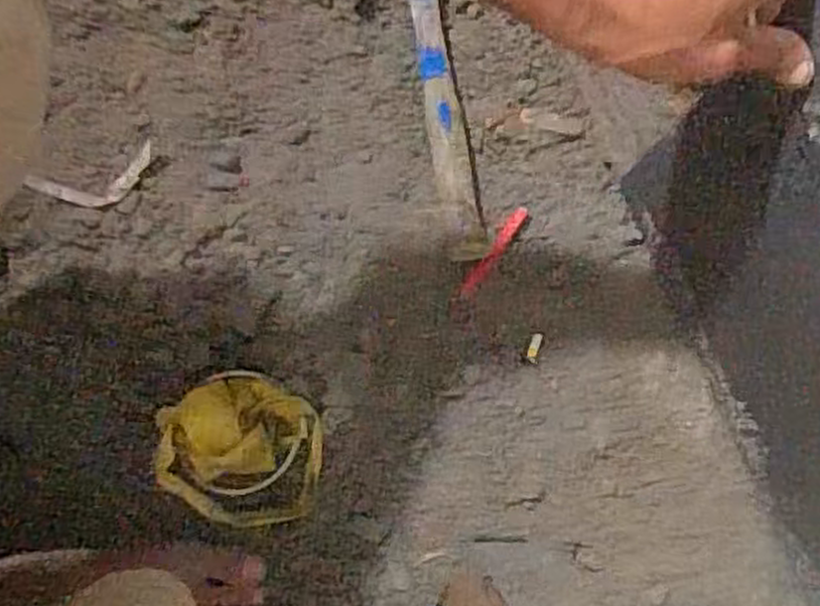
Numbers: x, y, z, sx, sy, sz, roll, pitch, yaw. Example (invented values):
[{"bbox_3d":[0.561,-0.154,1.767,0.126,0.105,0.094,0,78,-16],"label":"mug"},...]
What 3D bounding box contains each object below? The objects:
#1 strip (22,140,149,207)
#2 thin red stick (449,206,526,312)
[{"bbox_3d":[-0.277,-0.106,0.682,0.110,0.013,0.042,-18,78,-4],"label":"strip"},{"bbox_3d":[0.069,-0.039,0.683,0.012,0.012,0.114,35,79,7],"label":"thin red stick"}]

